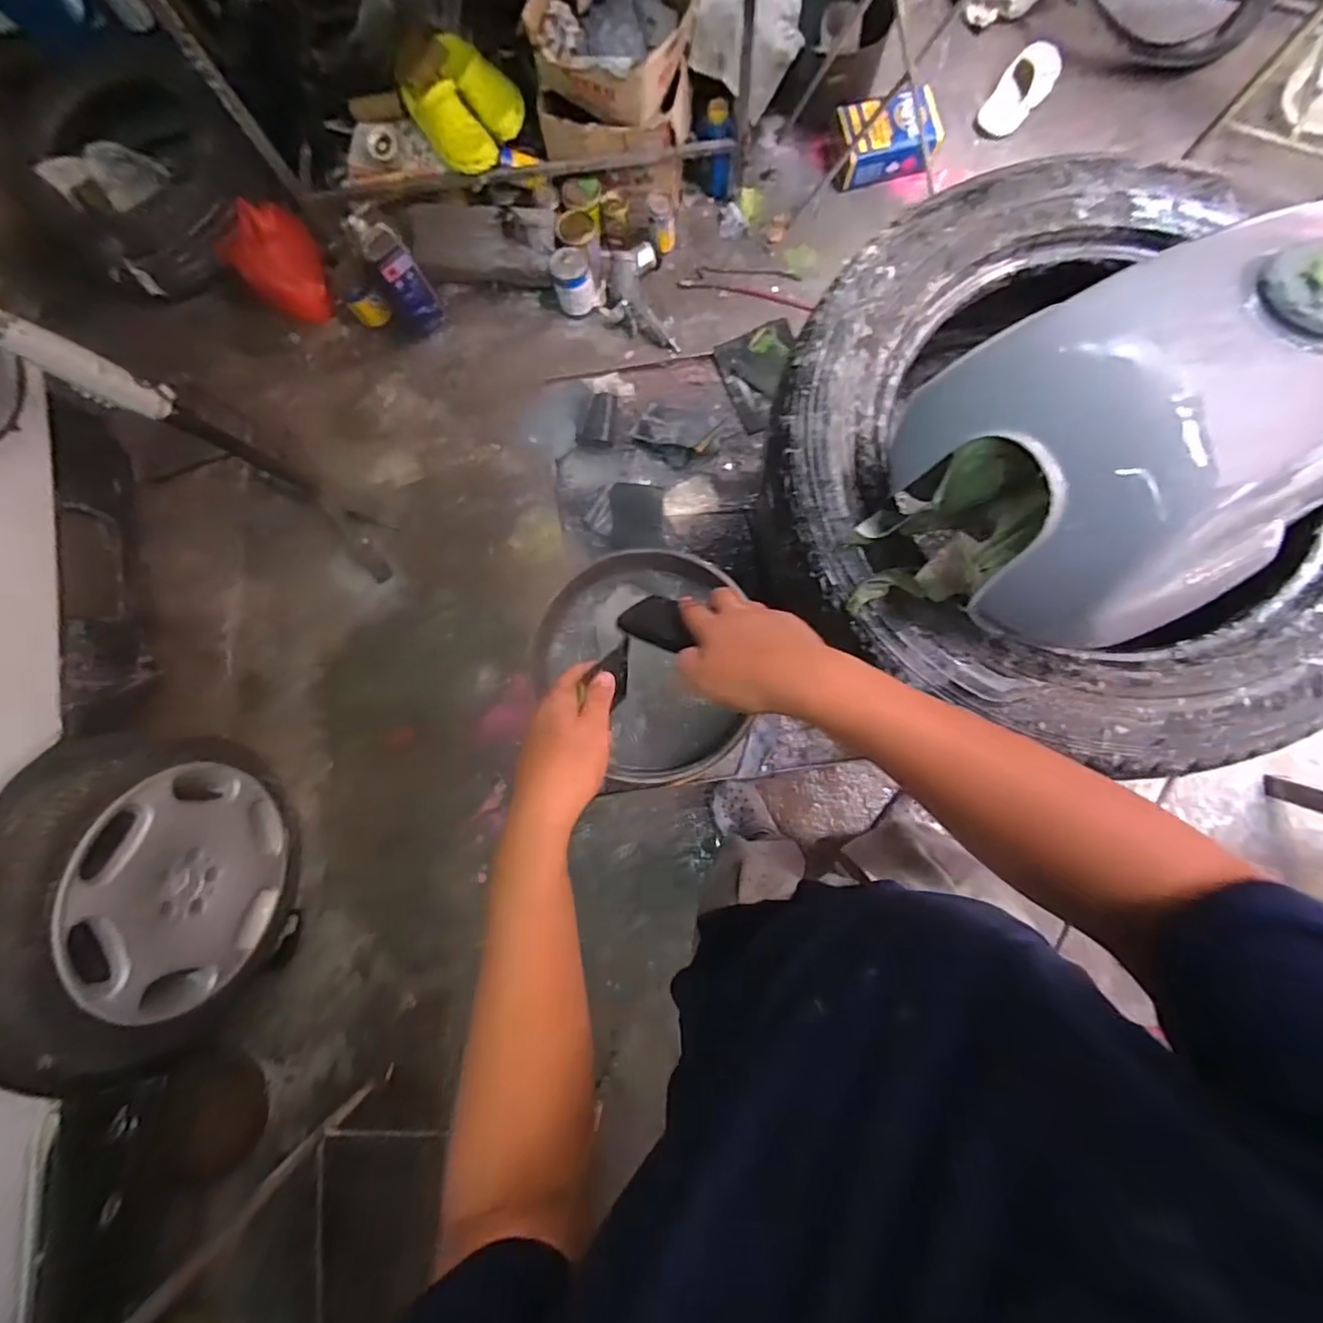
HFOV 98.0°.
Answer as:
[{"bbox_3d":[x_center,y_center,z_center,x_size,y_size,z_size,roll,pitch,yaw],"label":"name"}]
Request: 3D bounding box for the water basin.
[{"bbox_3d":[-0.026,0.007,0.576,0.207,0.079,0.219,-1,82,5],"label":"water basin"}]

